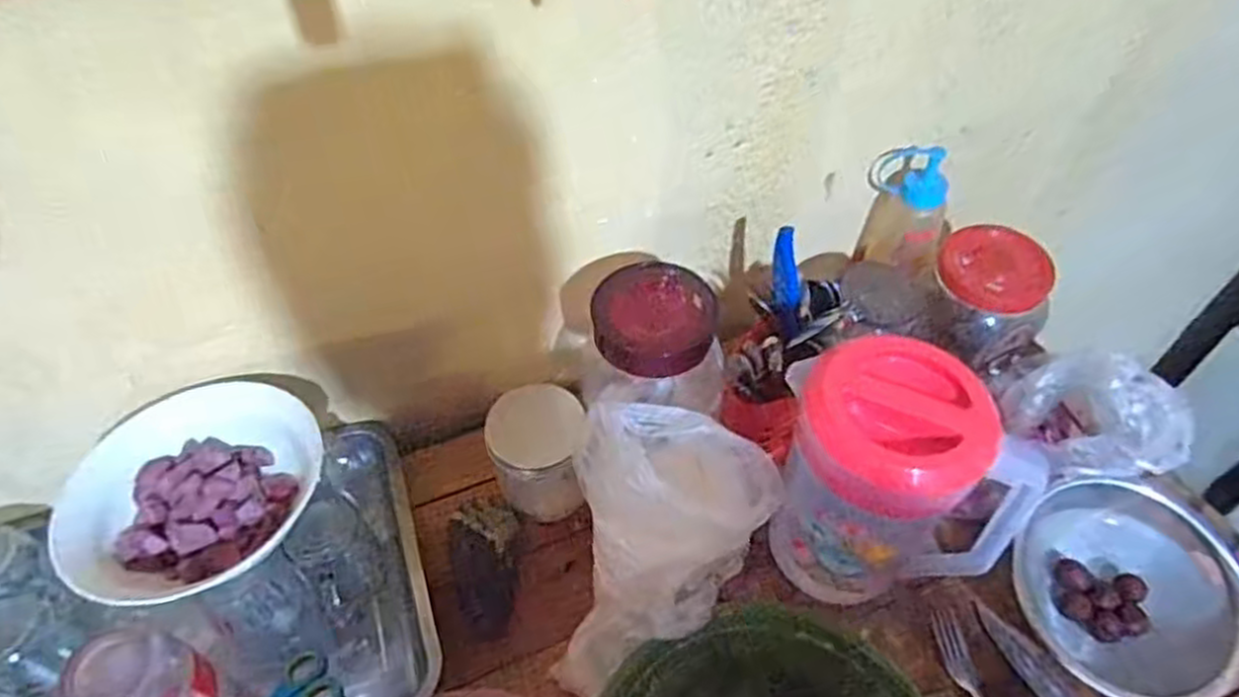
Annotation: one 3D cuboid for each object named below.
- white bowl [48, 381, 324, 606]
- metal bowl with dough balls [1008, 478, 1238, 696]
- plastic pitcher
[{"bbox_3d":[-0.330,0.108,0.589,0.181,0.057,0.169,0,50,0],"label":"white bowl"},{"bbox_3d":[0.400,0.201,0.610,0.159,0.093,0.168,0,50,0],"label":"metal bowl with dough balls"},{"bbox_3d":[0.203,0.099,0.575,0.146,0.191,0.113,-3,50,-2],"label":"plastic pitcher"}]

